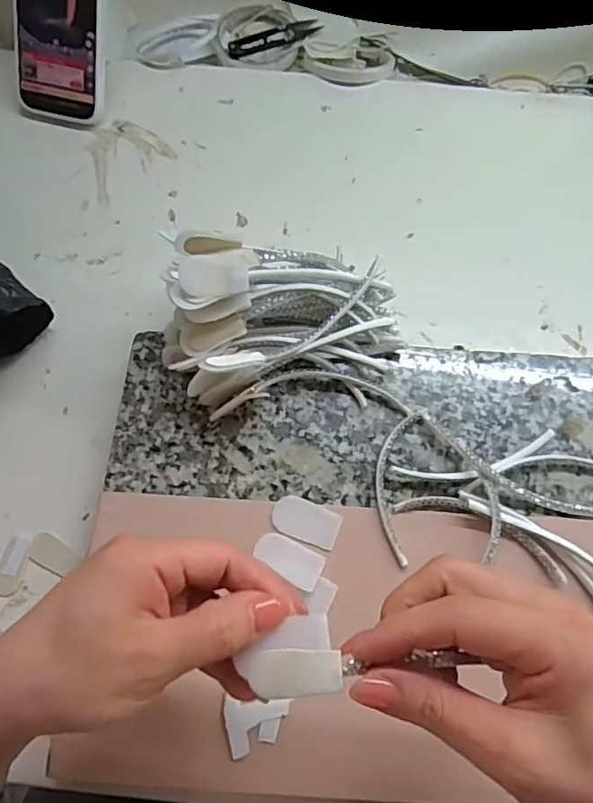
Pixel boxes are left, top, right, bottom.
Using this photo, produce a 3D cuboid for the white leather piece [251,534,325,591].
[{"bbox_3d":[-0.005,0.097,0.337,0.042,0.004,0.023,23,56,9],"label":"white leather piece"}]

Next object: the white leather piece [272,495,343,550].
[{"bbox_3d":[0.006,0.075,0.349,0.042,0.004,0.024,21,69,8],"label":"white leather piece"}]

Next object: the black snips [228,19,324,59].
[{"bbox_3d":[-0.023,-0.380,0.572,0.103,0.011,0.022,-20,69,-8],"label":"black snips"}]

